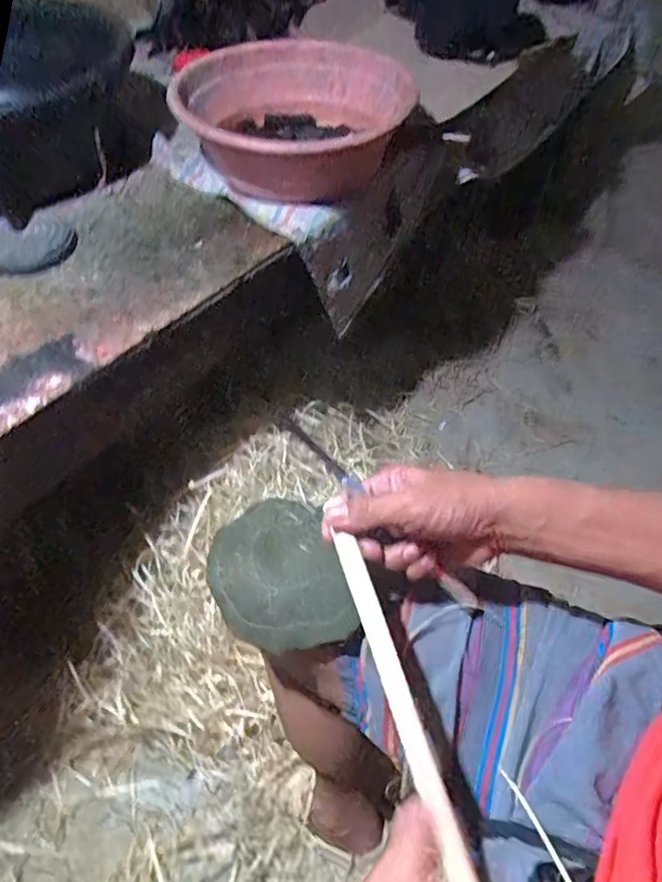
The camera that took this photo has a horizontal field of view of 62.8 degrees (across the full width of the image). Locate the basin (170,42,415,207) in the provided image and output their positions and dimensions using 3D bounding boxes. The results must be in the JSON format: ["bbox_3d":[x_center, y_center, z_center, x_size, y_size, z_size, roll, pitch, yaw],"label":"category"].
[{"bbox_3d":[-0.050,-0.430,0.729,0.256,0.113,0.293,23,57,19],"label":"basin"}]

